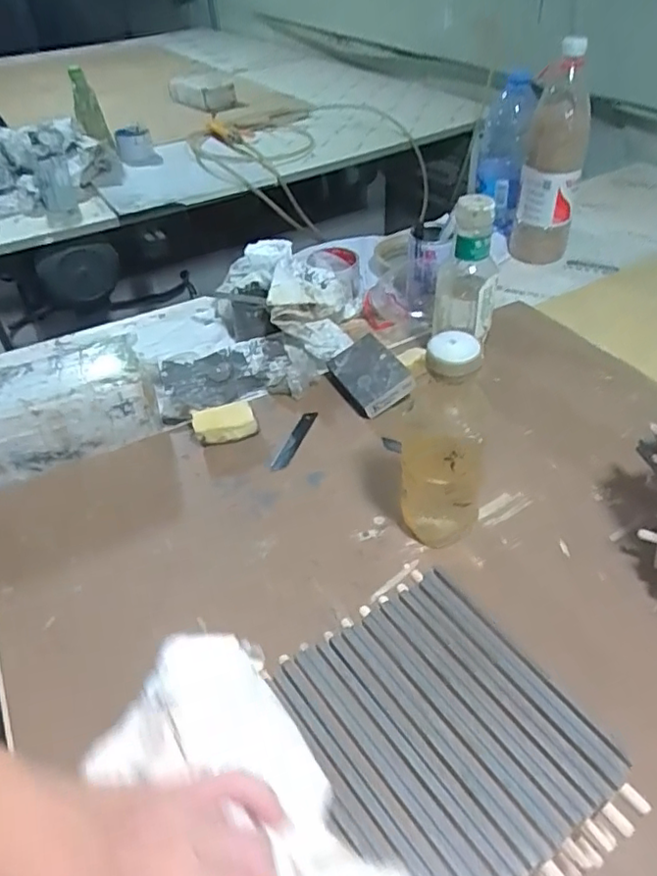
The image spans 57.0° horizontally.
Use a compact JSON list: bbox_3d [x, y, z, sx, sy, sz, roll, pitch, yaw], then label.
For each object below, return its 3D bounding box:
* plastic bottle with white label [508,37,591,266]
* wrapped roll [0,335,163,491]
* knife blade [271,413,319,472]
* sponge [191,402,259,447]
[{"bbox_3d":[0.339,-0.414,0.910,0.087,0.295,0.083,14,44,15],"label":"plastic bottle with white label"},{"bbox_3d":[-0.309,-0.031,0.665,0.220,0.081,0.102,-18,45,-18],"label":"wrapped roll"},{"bbox_3d":[-0.037,0.004,0.676,0.016,0.007,0.094,21,50,9],"label":"knife blade"},{"bbox_3d":[-0.116,-0.016,0.681,0.068,0.028,0.038,-12,43,-12],"label":"sponge"}]

